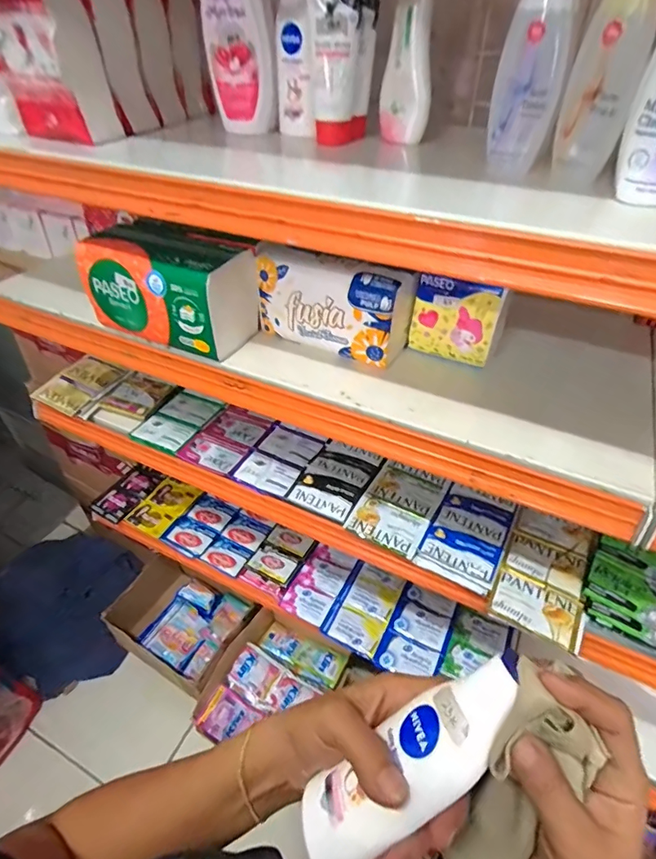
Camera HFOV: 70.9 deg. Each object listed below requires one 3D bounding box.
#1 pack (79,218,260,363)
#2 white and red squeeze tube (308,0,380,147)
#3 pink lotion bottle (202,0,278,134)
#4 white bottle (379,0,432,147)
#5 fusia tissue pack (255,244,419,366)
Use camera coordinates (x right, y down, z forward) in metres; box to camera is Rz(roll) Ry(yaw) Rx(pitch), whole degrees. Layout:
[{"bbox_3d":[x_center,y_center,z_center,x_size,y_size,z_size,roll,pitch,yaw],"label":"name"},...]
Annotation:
[{"bbox_3d":[-0.187,-0.174,0.564,0.192,0.105,0.110,19,46,20],"label":"pack"},{"bbox_3d":[0.015,-0.377,0.466,0.067,0.145,0.044,3,43,3],"label":"white and red squeeze tube"},{"bbox_3d":[-0.092,-0.414,0.481,0.072,0.167,0.036,-6,43,-7],"label":"pink lotion bottle"},{"bbox_3d":[0.081,-0.371,0.467,0.041,0.135,0.029,-7,43,-8],"label":"white bottle"},{"bbox_3d":[0.004,-0.151,0.535,0.179,0.105,0.061,21,47,21],"label":"fusia tissue pack"}]

